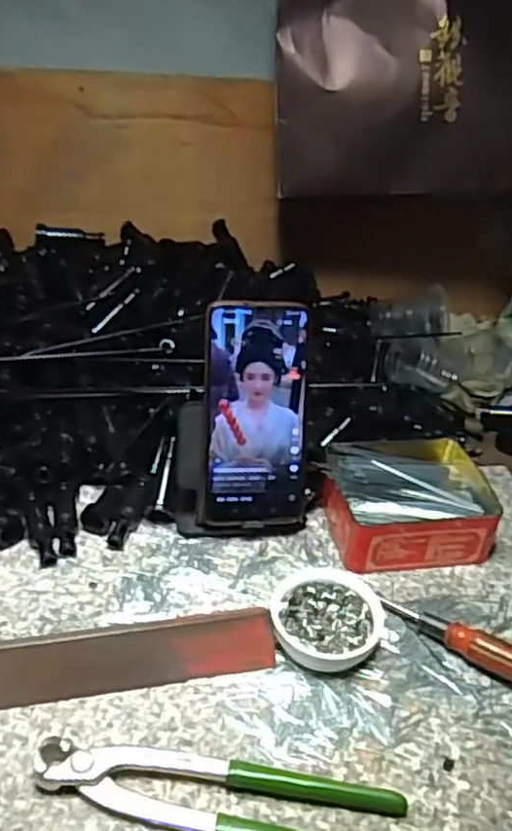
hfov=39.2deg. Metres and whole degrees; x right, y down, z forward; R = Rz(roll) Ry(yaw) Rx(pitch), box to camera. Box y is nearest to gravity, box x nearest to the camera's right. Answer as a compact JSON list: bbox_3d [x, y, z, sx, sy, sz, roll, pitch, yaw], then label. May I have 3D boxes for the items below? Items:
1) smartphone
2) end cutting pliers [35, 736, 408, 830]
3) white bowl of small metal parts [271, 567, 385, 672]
[{"bbox_3d":[0.000,0.001,0.534,0.076,0.165,0.006,0,11,-9],"label":"smartphone"},{"bbox_3d":[-0.019,0.204,0.387,0.197,0.015,0.044,8,35,6],"label":"end cutting pliers"},{"bbox_3d":[0.047,0.137,0.484,0.072,0.022,0.074,3,35,-2],"label":"white bowl of small metal parts"}]

